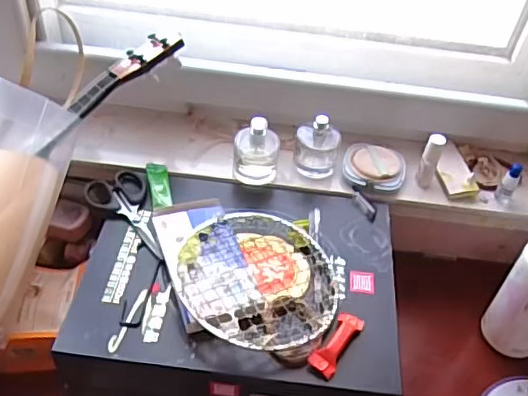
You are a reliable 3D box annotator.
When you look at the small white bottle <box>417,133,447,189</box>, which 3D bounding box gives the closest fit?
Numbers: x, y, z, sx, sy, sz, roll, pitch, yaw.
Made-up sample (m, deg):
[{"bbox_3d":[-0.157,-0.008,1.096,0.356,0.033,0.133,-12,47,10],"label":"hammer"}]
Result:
[{"bbox_3d":[0.196,-0.047,0.662,0.019,0.062,0.017,20,47,12],"label":"small white bottle"}]

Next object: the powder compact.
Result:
[{"bbox_3d":[0.134,-0.037,0.685,0.074,0.022,0.068,3,46,-4],"label":"powder compact"}]

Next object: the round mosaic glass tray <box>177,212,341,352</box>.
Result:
[{"bbox_3d":[-0.003,0.077,0.548,0.151,0.030,0.157,3,46,-4],"label":"round mosaic glass tray"}]

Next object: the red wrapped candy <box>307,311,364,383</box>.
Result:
[{"bbox_3d":[0.068,0.133,0.518,0.024,0.015,0.069,28,49,20],"label":"red wrapped candy"}]

